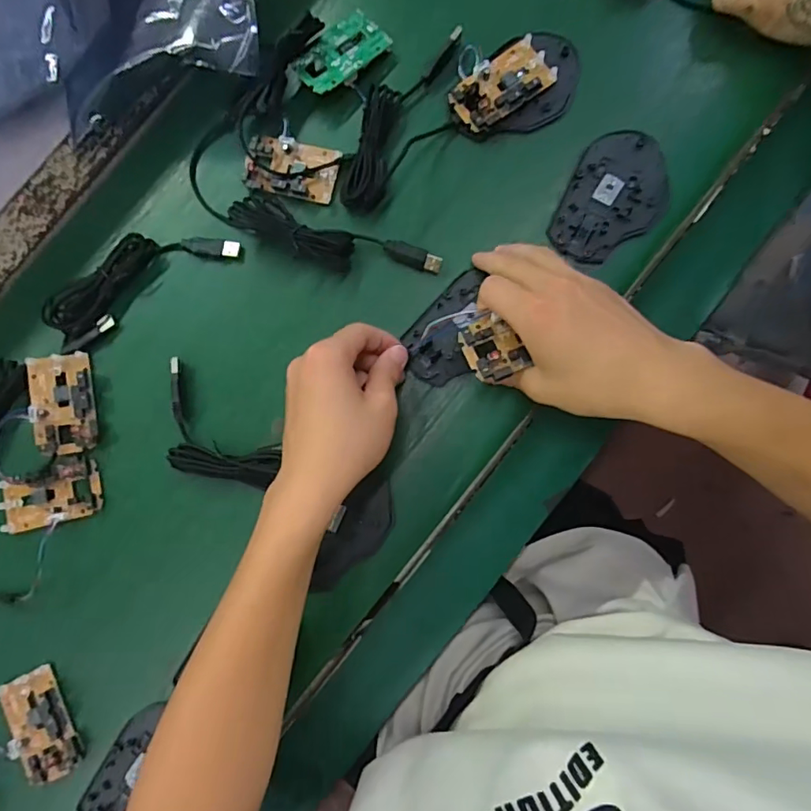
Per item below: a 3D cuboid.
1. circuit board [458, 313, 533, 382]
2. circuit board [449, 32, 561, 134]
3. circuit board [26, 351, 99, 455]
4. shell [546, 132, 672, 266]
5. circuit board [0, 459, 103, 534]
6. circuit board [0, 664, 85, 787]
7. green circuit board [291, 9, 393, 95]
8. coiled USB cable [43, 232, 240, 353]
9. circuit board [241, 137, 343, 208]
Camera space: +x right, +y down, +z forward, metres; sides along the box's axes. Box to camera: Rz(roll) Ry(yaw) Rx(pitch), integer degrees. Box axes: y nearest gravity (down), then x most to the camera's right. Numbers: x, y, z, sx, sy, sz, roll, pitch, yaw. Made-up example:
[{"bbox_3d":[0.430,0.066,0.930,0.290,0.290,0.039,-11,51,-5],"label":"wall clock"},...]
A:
[{"bbox_3d":[0.059,-0.040,0.359,0.036,0.017,0.046,-28,69,-7],"label":"circuit board"},{"bbox_3d":[0.077,-0.256,0.415,0.081,0.021,0.046,-36,82,-1],"label":"circuit board"},{"bbox_3d":[-0.269,-0.001,0.412,0.042,0.011,0.077,-8,83,-13],"label":"circuit board"},{"bbox_3d":[0.161,-0.160,0.405,0.072,0.012,0.109,25,86,7],"label":"shell"},{"bbox_3d":[-0.279,0.072,0.411,0.078,0.012,0.041,-15,82,2],"label":"circuit board"},{"bbox_3d":[-0.274,0.241,0.392,0.045,0.008,0.077,-24,82,1],"label":"circuit board"},{"bbox_3d":[-0.053,-0.286,0.426,0.040,0.007,0.079,44,80,7],"label":"green circuit board"},{"bbox_3d":[-0.216,-0.105,0.422,0.157,0.022,0.050,-32,82,0],"label":"coiled USB cable"},{"bbox_3d":[-0.092,-0.192,0.423,0.075,0.011,0.047,11,84,6],"label":"circuit board"}]

